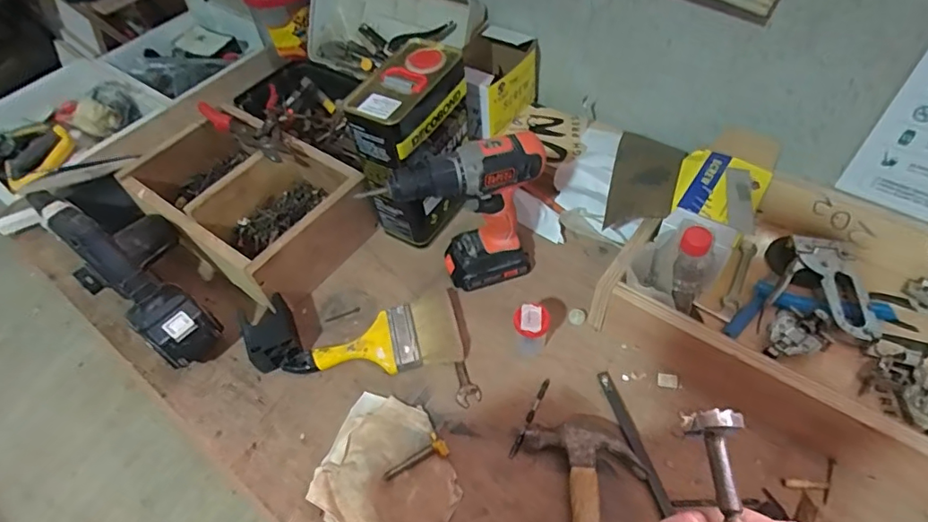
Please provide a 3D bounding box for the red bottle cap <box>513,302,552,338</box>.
[{"bbox_3d":[0.083,0.072,0.637,0.044,0.012,0.041,-3,52,4],"label":"red bottle cap"}]

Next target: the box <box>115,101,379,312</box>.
[{"bbox_3d":[-0.332,-0.093,0.815,0.351,0.128,0.232,26,59,24],"label":"box"}]

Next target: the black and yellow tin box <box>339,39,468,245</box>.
[{"bbox_3d":[-0.066,-0.159,0.751,0.100,0.242,0.165,18,56,19],"label":"black and yellow tin box"}]

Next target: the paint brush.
[{"bbox_3d":[-0.121,0.104,0.699,0.226,0.023,0.108,-12,52,-3],"label":"paint brush"}]

